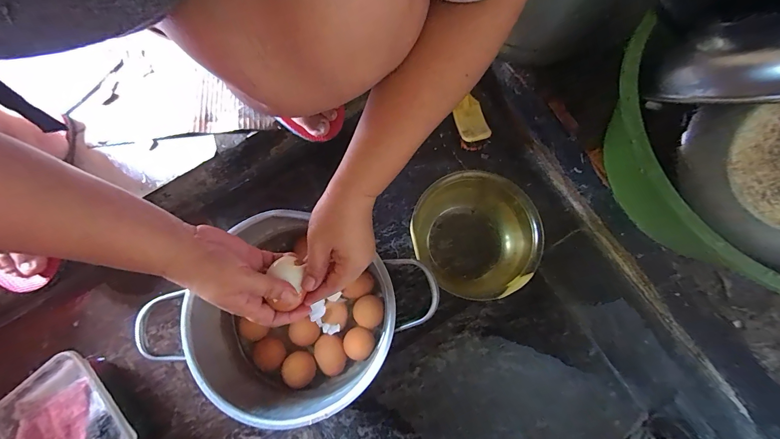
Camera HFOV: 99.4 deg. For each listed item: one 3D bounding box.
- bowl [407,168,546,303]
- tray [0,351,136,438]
[{"bbox_3d":[0.123,0.020,0.483,0.154,0.081,0.173,-38,78,-8],"label":"bowl"},{"bbox_3d":[-0.411,0.267,0.422,0.171,0.033,0.112,44,81,11],"label":"tray"}]

